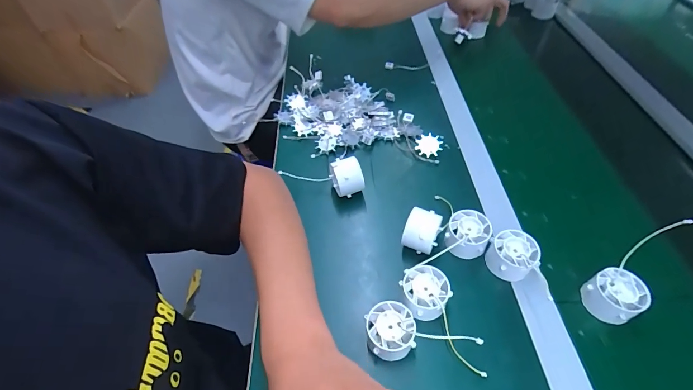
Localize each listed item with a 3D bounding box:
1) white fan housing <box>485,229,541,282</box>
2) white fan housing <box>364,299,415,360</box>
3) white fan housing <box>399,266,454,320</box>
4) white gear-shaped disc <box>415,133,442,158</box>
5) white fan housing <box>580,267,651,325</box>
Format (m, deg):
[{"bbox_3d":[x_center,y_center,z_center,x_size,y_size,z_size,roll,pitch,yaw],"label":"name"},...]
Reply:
[{"bbox_3d":[0.196,0.072,0.405,0.047,0.040,0.049,5,51,6],"label":"white fan housing"},{"bbox_3d":[0.045,0.142,0.356,0.048,0.034,0.049,0,51,2],"label":"white fan housing"},{"bbox_3d":[0.088,0.108,0.379,0.048,0.030,0.048,-11,52,-7],"label":"white fan housing"},{"bbox_3d":[0.131,-0.079,0.542,0.041,0.010,0.035,13,94,5],"label":"white gear-shaped disc"},{"bbox_3d":[0.294,0.110,0.373,0.051,0.032,0.047,-1,51,1],"label":"white fan housing"}]

